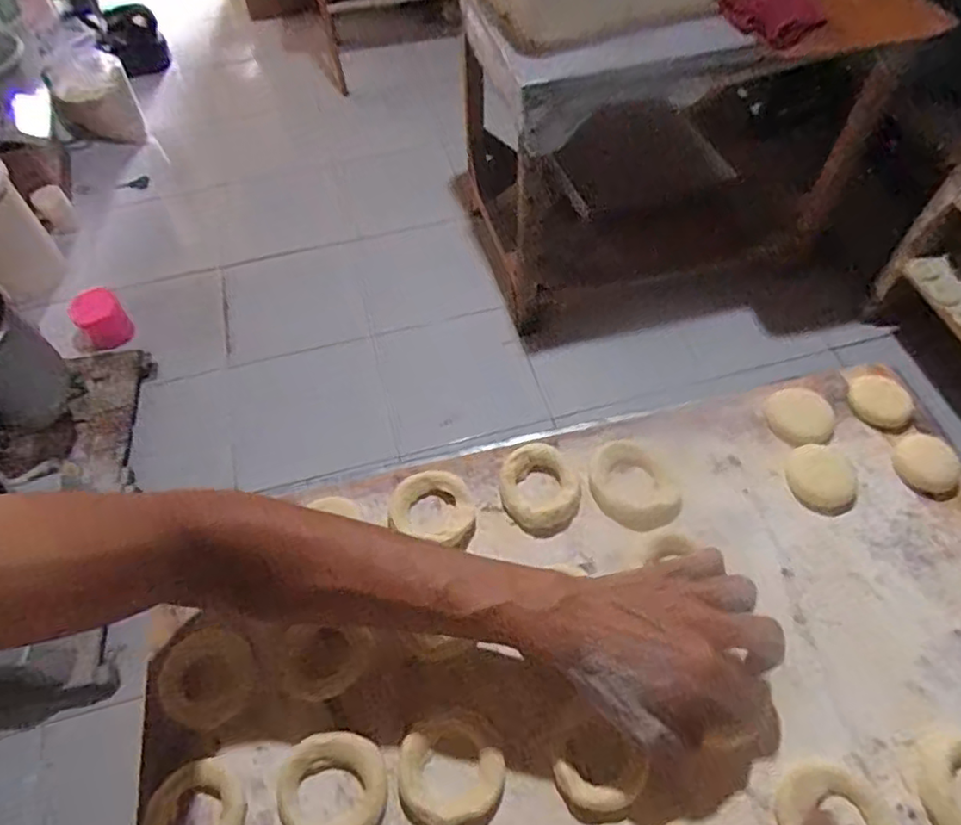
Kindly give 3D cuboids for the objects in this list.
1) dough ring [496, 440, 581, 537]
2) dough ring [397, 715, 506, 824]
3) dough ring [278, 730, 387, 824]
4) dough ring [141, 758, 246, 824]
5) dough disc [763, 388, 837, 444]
[{"bbox_3d":[0.045,0.057,0.469,0.058,0.012,0.067,-17,58,-9],"label":"dough ring"},{"bbox_3d":[-0.018,0.220,0.375,0.062,0.014,0.062,-1,57,2],"label":"dough ring"},{"bbox_3d":[-0.088,0.228,0.369,0.062,0.012,0.065,-1,57,2],"label":"dough ring"},{"bbox_3d":[-0.168,0.238,0.362,0.056,0.010,0.054,-1,57,2],"label":"dough ring"},{"bbox_3d":[0.257,0.003,0.496,0.052,0.007,0.047,-1,57,2],"label":"dough disc"}]

